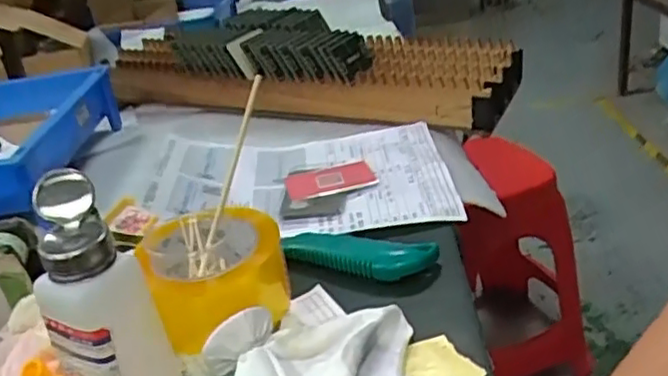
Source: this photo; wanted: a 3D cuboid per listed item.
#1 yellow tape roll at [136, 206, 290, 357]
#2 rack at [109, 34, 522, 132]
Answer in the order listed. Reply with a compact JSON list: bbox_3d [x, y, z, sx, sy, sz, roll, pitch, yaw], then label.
[{"bbox_3d":[-0.085,0.065,0.490,0.097,0.075,0.089,-17,27,-16],"label":"yellow tape roll"},{"bbox_3d":[-0.042,-0.145,0.843,0.530,0.072,0.197,-2,28,14],"label":"rack"}]

